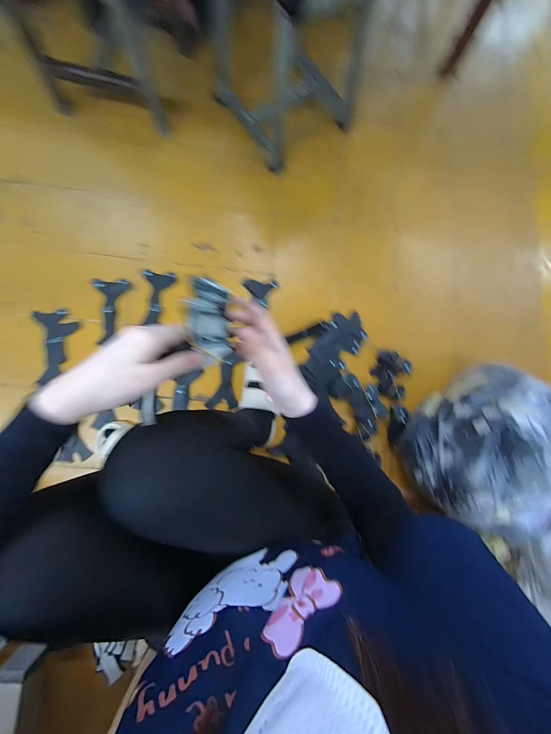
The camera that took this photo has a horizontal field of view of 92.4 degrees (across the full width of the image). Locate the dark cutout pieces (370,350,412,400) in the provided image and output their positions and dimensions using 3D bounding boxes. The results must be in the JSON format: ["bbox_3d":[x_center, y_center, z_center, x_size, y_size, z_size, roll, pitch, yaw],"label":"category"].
[{"bbox_3d":[0.343,0.024,0.792,0.105,0.042,0.140,7,82,-3],"label":"dark cutout pieces"}]

